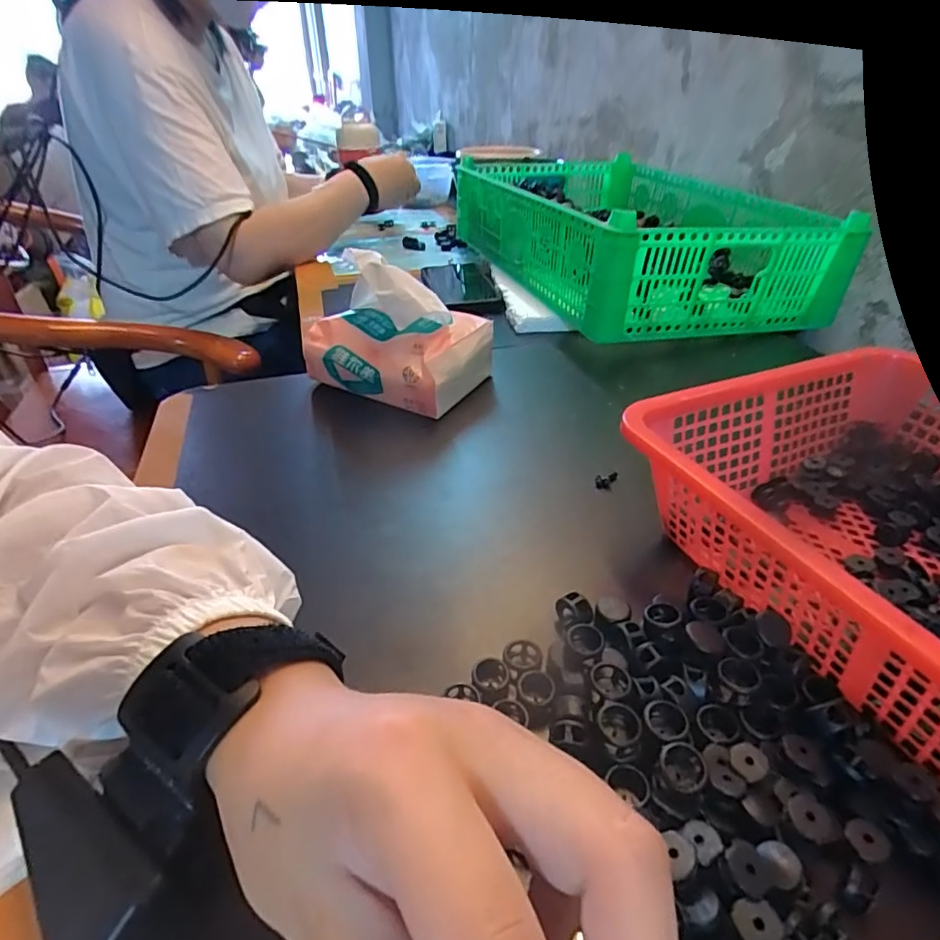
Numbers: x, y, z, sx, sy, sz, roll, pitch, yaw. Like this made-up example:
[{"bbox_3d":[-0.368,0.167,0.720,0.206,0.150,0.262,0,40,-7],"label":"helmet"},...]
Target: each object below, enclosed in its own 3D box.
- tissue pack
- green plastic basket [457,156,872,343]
[{"bbox_3d":[-0.063,-0.115,0.450,0.137,0.103,0.094,18,40,23],"label":"tissue pack"},{"bbox_3d":[0.188,-0.312,0.711,0.301,0.111,0.495,-9,37,-12],"label":"green plastic basket"}]

